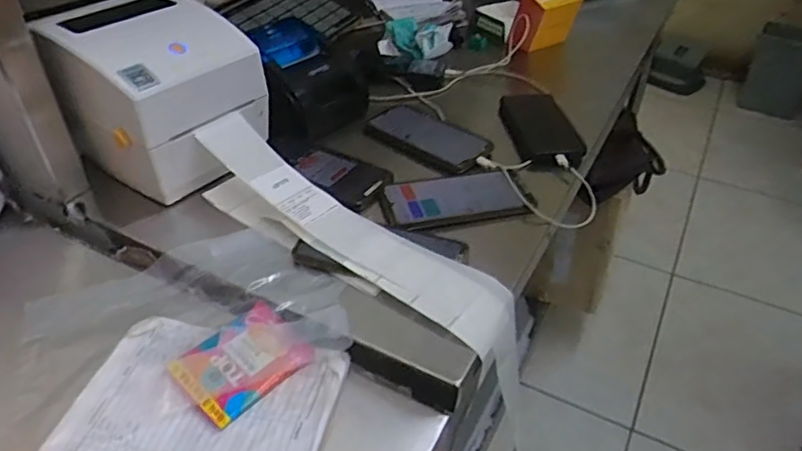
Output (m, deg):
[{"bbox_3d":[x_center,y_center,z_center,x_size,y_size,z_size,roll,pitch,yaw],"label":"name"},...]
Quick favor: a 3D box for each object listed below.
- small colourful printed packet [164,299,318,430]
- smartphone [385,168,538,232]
[{"bbox_3d":[-0.140,0.118,0.517,0.085,0.011,0.101,33,49,33],"label":"small colourful printed packet"},{"bbox_3d":[0.067,-0.035,0.671,0.163,0.006,0.087,-9,40,-12],"label":"smartphone"}]

